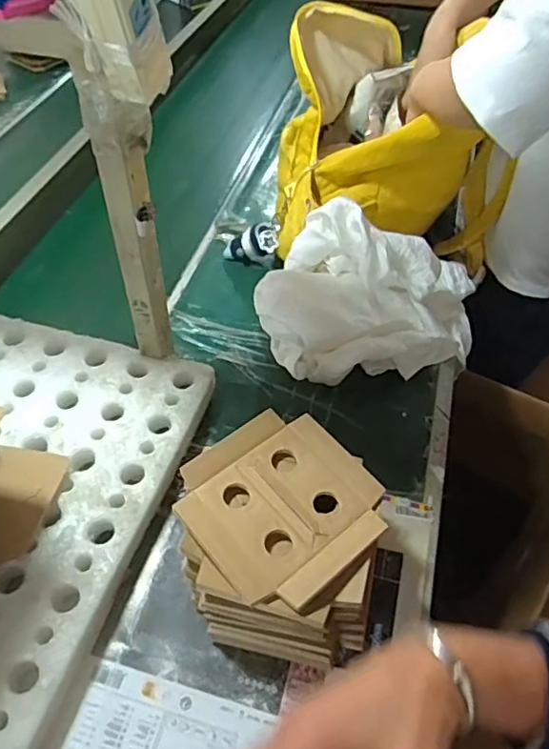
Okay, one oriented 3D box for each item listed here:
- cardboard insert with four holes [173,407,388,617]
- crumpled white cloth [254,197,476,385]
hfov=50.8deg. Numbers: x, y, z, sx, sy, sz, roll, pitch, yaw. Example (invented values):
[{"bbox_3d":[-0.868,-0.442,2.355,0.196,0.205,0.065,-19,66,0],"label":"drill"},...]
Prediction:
[{"bbox_3d":[0.008,0.119,0.543,0.165,0.017,0.169,-34,59,-26],"label":"cardboard insert with four holes"},{"bbox_3d":[0.139,-0.106,0.758,0.315,0.156,0.169,-6,51,-7],"label":"crumpled white cloth"}]

